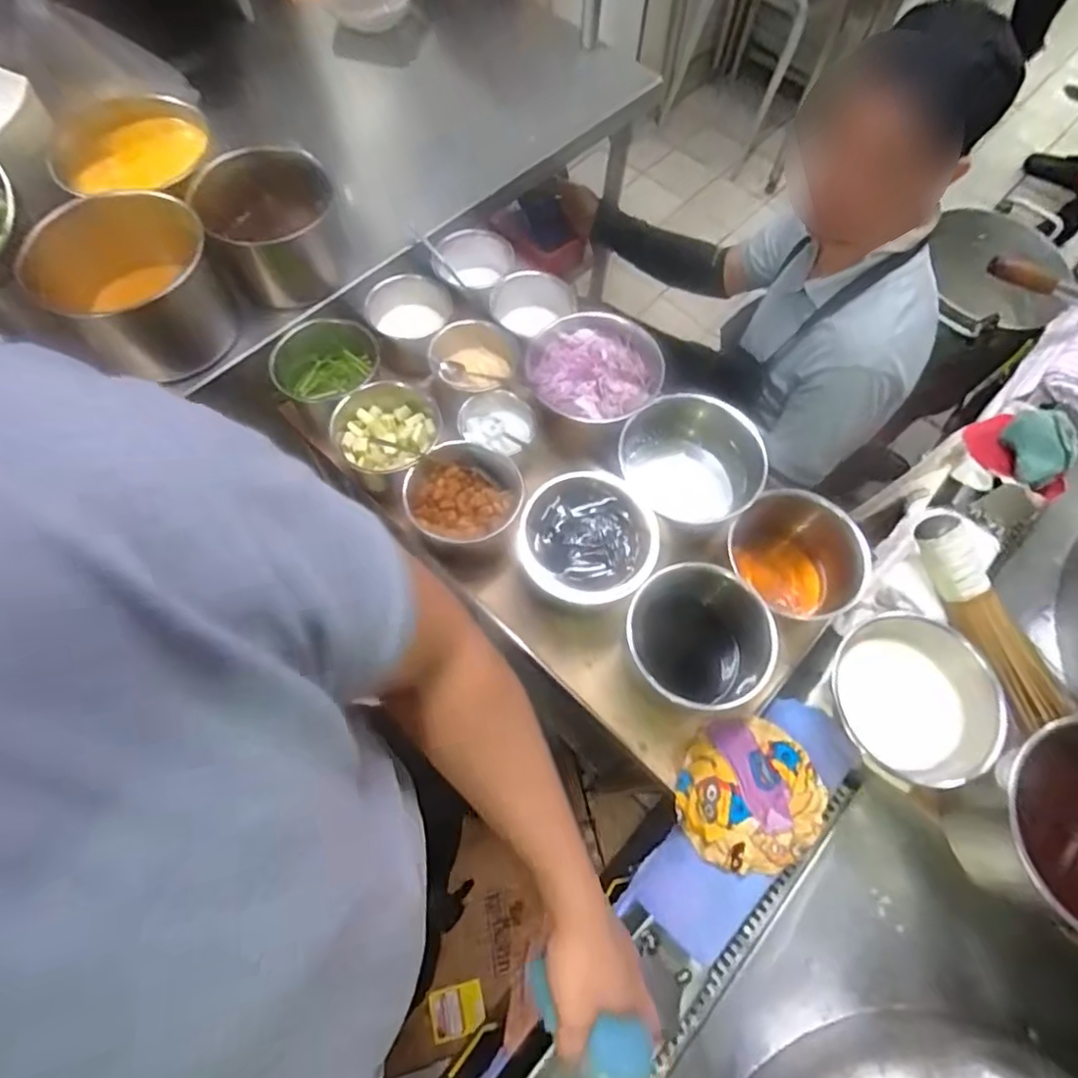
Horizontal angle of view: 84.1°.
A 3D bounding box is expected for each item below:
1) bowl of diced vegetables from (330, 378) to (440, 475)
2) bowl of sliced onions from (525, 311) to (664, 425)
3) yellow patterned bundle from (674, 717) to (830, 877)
[{"bbox_3d":[-0.201,-0.139,0.778,0.127,0.056,0.129,1,67,-2],"label":"bowl of diced vegetables"},{"bbox_3d":[0.070,-0.223,0.807,0.175,0.070,0.181,1,67,-2],"label":"bowl of sliced onions"},{"bbox_3d":[0.230,0.280,0.653,0.146,0.047,0.152,1,67,-2],"label":"yellow patterned bundle"}]

